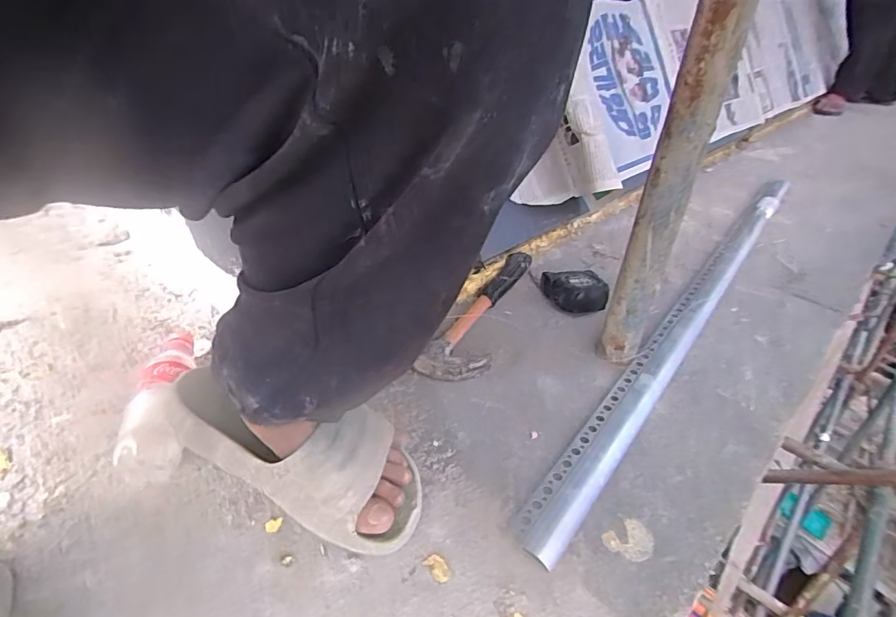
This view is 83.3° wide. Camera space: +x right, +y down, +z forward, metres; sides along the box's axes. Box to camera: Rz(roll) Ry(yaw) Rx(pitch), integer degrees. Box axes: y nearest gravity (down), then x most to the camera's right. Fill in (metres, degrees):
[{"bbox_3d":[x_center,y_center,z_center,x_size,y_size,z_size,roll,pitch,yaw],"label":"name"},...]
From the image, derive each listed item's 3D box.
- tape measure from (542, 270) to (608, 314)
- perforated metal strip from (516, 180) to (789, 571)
[{"bbox_3d":[0.188,-0.022,0.752,0.088,0.046,0.071,4,35,1],"label":"tape measure"},{"bbox_3d":[0.389,-0.008,0.769,0.064,0.033,1.013,27,41,30],"label":"perforated metal strip"}]

